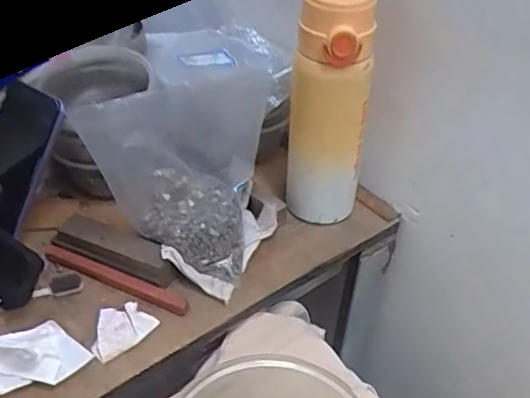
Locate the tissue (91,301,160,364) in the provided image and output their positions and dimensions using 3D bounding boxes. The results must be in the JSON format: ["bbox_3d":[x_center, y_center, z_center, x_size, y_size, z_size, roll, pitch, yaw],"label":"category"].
[{"bbox_3d":[-0.118,0.104,0.456,0.052,0.012,0.038,-31,50,-33],"label":"tissue"}]

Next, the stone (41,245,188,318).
[{"bbox_3d":[-0.130,0.068,0.491,0.146,0.013,0.015,18,43,19],"label":"stone"}]

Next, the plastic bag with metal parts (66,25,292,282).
[{"bbox_3d":[-0.068,-0.048,0.507,0.131,0.153,0.151,14,42,14],"label":"plastic bag with metal parts"}]

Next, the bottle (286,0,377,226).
[{"bbox_3d":[0.054,-0.069,0.497,0.069,0.218,0.058,7,40,6],"label":"bottle"}]

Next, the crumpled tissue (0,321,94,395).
[{"bbox_3d":[-0.176,0.119,0.421,0.077,0.027,0.050,-24,47,-28],"label":"crumpled tissue"}]

